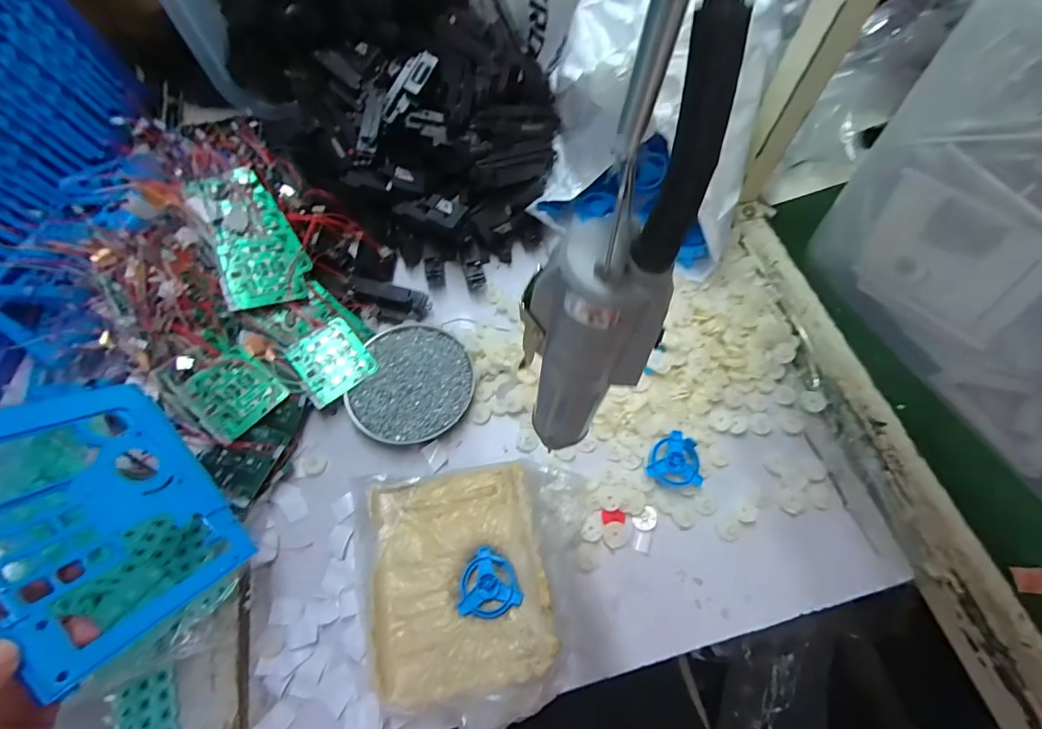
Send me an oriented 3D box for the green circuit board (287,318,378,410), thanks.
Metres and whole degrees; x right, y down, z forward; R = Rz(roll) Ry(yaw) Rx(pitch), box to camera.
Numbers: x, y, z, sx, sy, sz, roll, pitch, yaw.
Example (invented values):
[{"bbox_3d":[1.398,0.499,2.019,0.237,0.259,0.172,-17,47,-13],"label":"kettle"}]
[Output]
[{"bbox_3d":[-0.202,-0.004,0.474,0.072,0.007,0.071,-39,91,-22],"label":"green circuit board"}]

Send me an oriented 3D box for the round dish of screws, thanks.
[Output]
[{"bbox_3d":[-0.114,0.021,0.484,0.123,0.032,0.130,0,65,1],"label":"round dish of screws"}]

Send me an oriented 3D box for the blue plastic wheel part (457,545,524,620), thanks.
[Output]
[{"bbox_3d":[-0.026,0.194,0.398,0.054,0.005,0.056,6,65,4],"label":"blue plastic wheel part"}]

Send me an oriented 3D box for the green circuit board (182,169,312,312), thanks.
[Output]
[{"bbox_3d":[-0.277,-0.131,0.463,0.081,0.011,0.142,-21,88,-34],"label":"green circuit board"}]

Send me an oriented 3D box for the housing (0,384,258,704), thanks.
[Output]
[{"bbox_3d":[-0.271,0.091,0.298,0.034,0.147,0.166,-40,89,21],"label":"housing"}]

